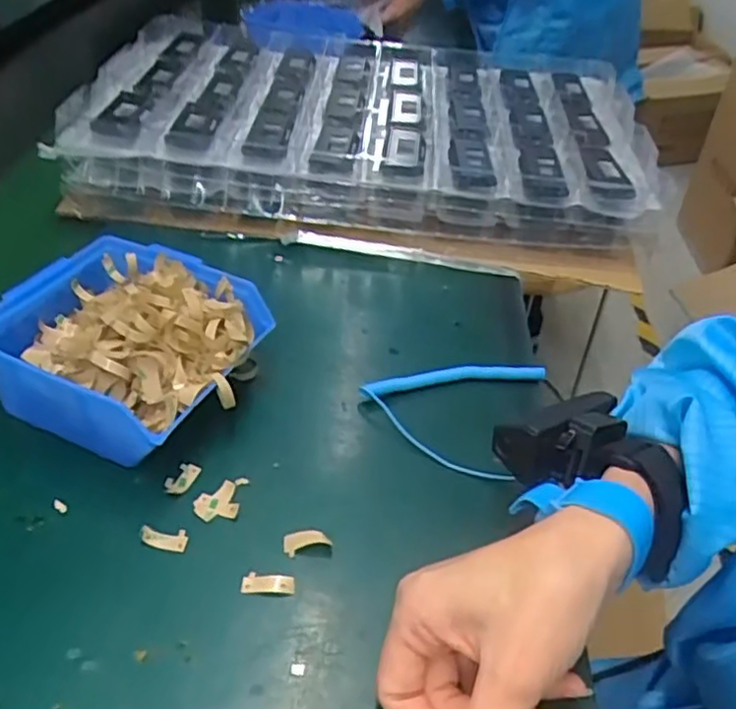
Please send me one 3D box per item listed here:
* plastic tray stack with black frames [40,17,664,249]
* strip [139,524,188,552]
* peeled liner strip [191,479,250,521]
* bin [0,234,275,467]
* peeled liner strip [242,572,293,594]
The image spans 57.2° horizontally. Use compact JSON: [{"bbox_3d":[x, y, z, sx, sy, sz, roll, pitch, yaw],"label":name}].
[{"bbox_3d":[0.002,-0.225,0.684,0.516,0.077,0.323,6,41,0],"label":"plastic tray stack with black frames"},{"bbox_3d":[-0.107,0.095,0.353,0.026,0.004,0.012,9,41,4],"label":"strip"},{"bbox_3d":[-0.082,0.079,0.375,0.024,0.004,0.030,8,41,2],"label":"peeled liner strip"},{"bbox_3d":[-0.145,-0.003,0.415,0.144,0.066,0.127,18,42,14],"label":"bin"},{"bbox_3d":[-0.050,0.114,0.337,0.026,0.005,0.011,6,41,-1],"label":"peeled liner strip"}]

